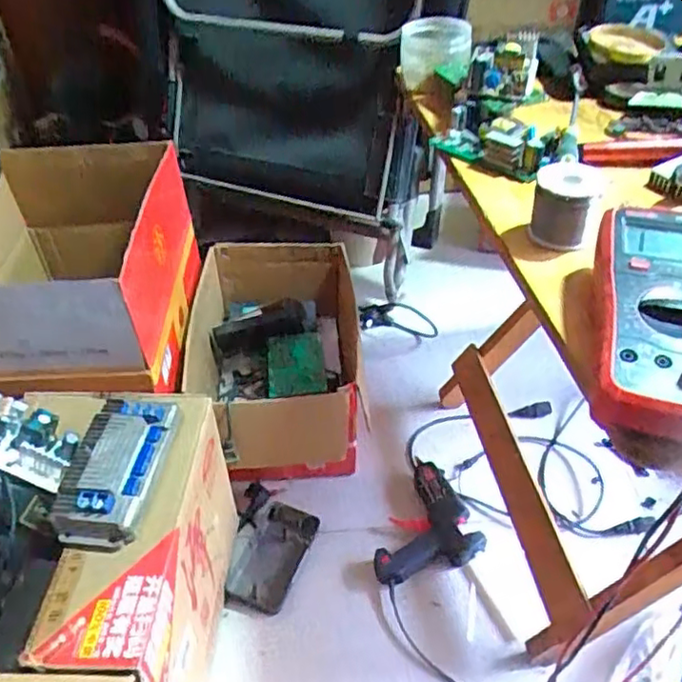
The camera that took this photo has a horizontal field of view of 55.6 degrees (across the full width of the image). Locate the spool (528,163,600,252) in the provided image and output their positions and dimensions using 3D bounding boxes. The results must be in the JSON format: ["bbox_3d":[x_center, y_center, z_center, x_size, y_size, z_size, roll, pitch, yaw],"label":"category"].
[{"bbox_3d":[0.182,-0.110,0.529,0.051,0.056,0.054,13,44,18],"label":"spool"}]

